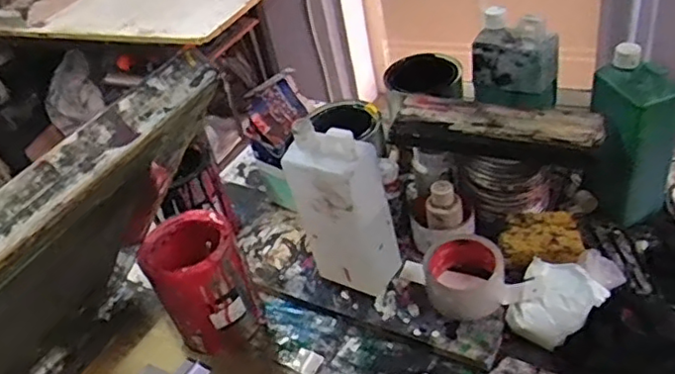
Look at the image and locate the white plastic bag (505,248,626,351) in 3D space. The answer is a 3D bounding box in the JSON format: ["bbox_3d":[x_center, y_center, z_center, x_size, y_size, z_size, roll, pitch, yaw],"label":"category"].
[{"bbox_3d":[0.250,0.119,0.685,0.093,0.050,0.112,22,50,36],"label":"white plastic bag"}]

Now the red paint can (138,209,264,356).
[{"bbox_3d":[-0.166,0.117,0.749,0.108,0.145,0.109,-8,39,7],"label":"red paint can"}]

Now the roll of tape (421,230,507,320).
[{"bbox_3d":[0.147,0.102,0.730,0.097,0.070,0.088,1,40,17],"label":"roll of tape"}]

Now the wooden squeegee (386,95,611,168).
[{"bbox_3d":[0.190,-0.069,0.753,0.248,0.043,0.067,7,43,23],"label":"wooden squeegee"}]

